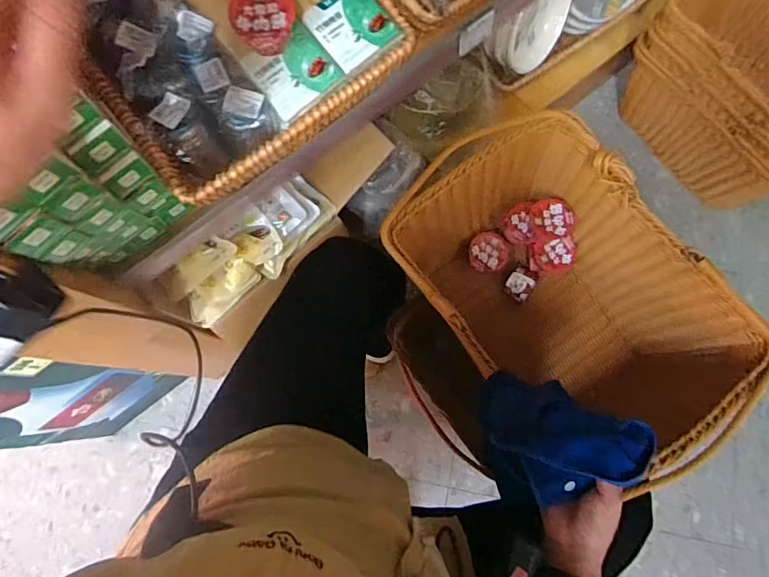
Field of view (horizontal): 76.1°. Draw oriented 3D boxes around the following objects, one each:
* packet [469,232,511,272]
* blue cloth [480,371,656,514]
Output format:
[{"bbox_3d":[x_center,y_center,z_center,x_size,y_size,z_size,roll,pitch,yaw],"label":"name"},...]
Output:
[{"bbox_3d":[0.183,-0.066,0.864,0.068,0.023,0.076,7,77,1],"label":"packet"},{"bbox_3d":[0.191,0.161,0.542,0.151,0.126,0.129,-2,77,-1],"label":"blue cloth"}]

